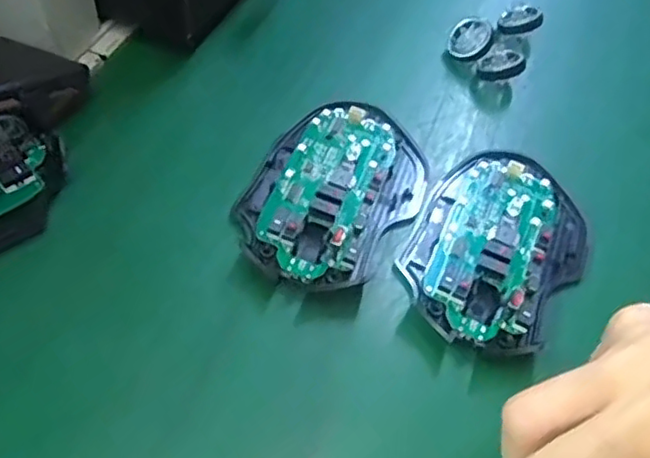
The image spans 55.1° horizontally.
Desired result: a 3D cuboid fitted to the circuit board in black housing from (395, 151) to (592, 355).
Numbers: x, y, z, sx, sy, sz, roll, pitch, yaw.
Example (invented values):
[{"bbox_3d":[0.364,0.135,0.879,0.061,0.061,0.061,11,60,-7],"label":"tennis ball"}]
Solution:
[{"bbox_3d":[0.079,0.005,0.284,0.072,0.018,0.111,25,48,20],"label":"circuit board in black housing"}]

